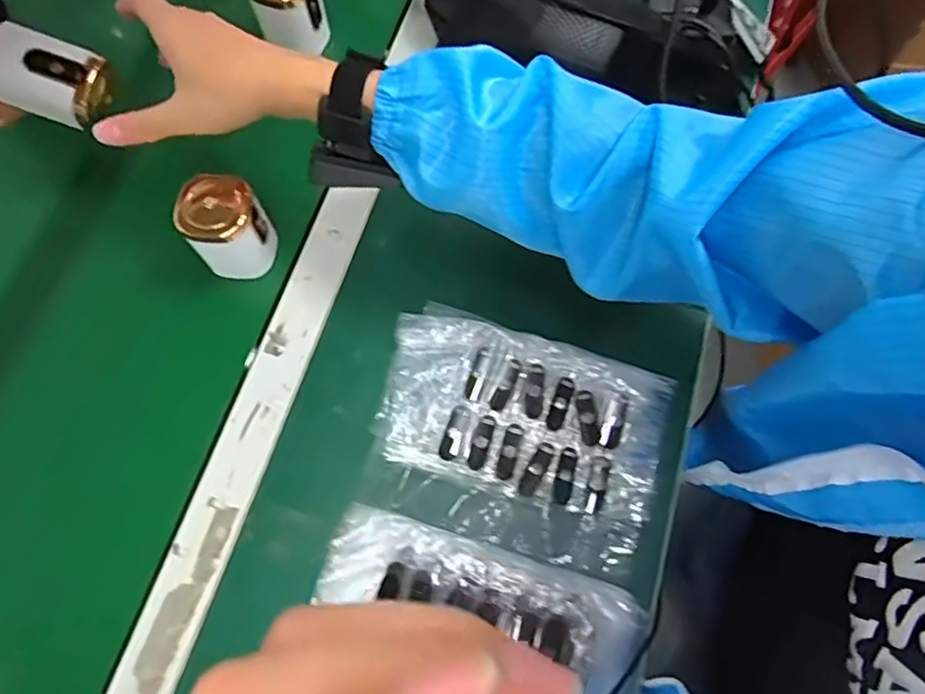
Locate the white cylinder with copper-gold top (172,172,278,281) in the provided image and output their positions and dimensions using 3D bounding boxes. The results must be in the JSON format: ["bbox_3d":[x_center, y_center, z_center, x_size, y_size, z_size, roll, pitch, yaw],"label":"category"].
[{"bbox_3d":[-0.186,-0.096,0.498,0.060,0.066,0.066,0,71,0],"label":"white cylinder with copper-gold top"}]

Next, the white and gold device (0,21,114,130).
[{"bbox_3d":[-0.315,-0.207,0.483,0.078,0.049,0.059,13,95,-13],"label":"white and gold device"}]

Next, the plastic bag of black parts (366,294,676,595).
[{"bbox_3d":[0.038,0.066,0.463,0.209,0.023,0.153,18,72,6],"label":"plastic bag of black parts"}]

